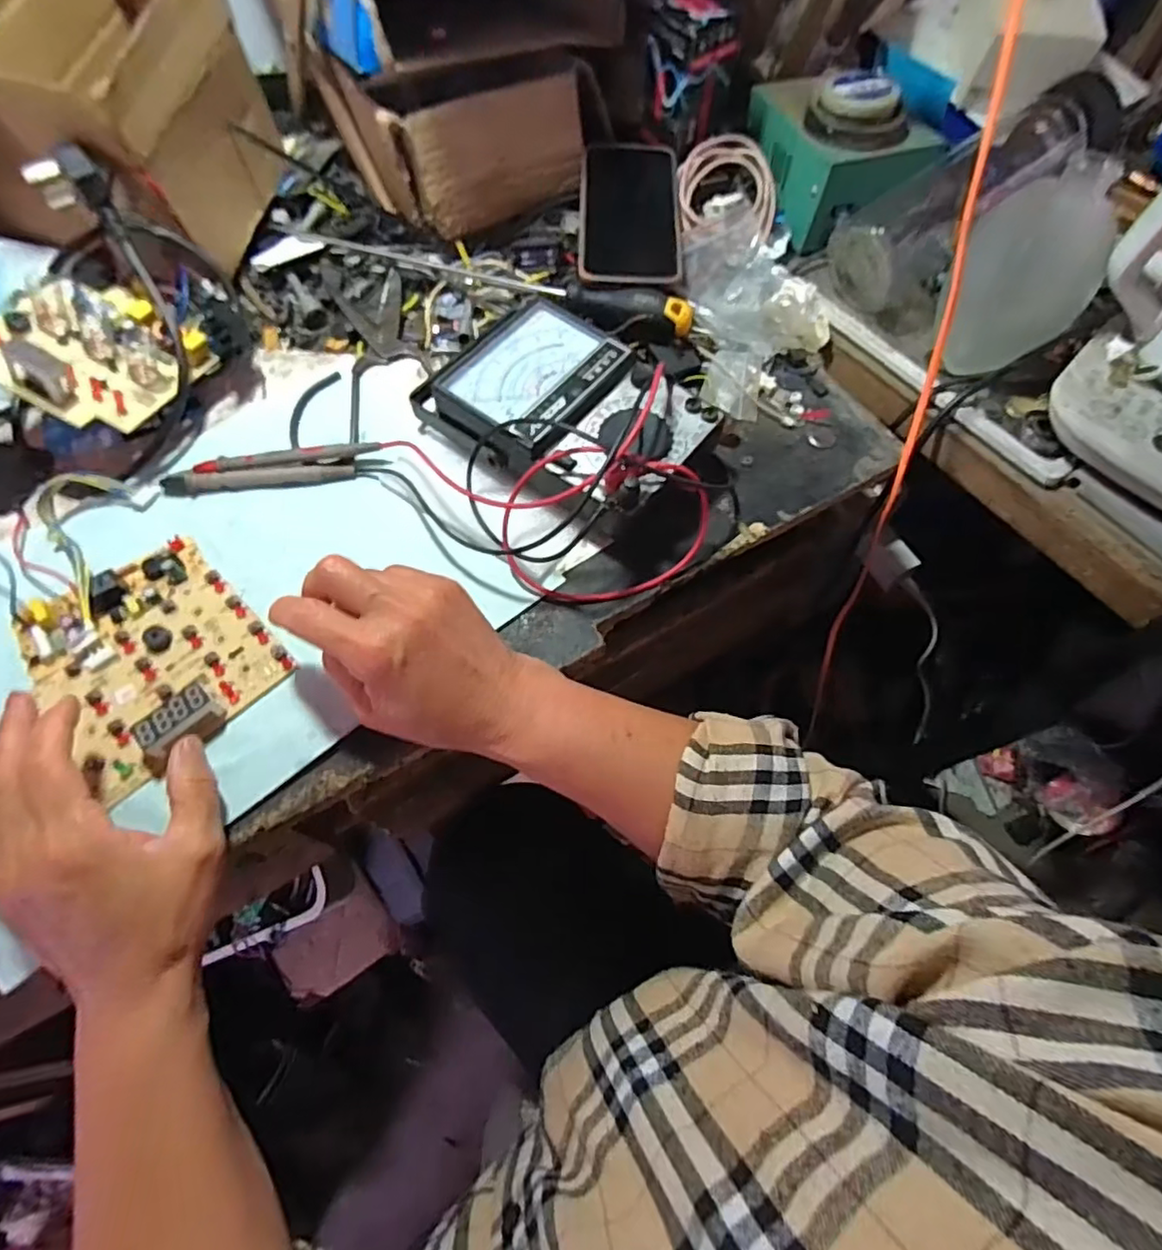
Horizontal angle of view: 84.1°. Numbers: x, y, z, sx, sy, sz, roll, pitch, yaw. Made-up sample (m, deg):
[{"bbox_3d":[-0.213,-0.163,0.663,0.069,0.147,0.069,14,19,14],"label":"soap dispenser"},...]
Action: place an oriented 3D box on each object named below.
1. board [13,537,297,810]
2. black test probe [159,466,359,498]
[{"bbox_3d":[-0.254,0.013,0.374,0.112,0.030,0.136,-42,74,-15],"label":"board"},{"bbox_3d":[-0.223,-0.103,0.442,0.130,0.012,0.017,-2,64,-7],"label":"black test probe"}]

